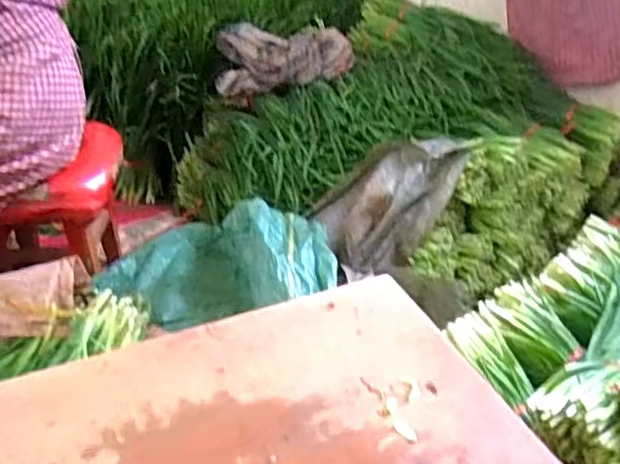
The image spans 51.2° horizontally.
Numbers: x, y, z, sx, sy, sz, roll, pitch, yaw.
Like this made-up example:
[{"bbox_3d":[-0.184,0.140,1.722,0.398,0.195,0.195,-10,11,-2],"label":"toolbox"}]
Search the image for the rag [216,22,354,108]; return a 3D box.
[{"bbox_3d":[-0.061,-0.384,1.495,0.320,0.141,0.131,2,31,4],"label":"rag"}]

